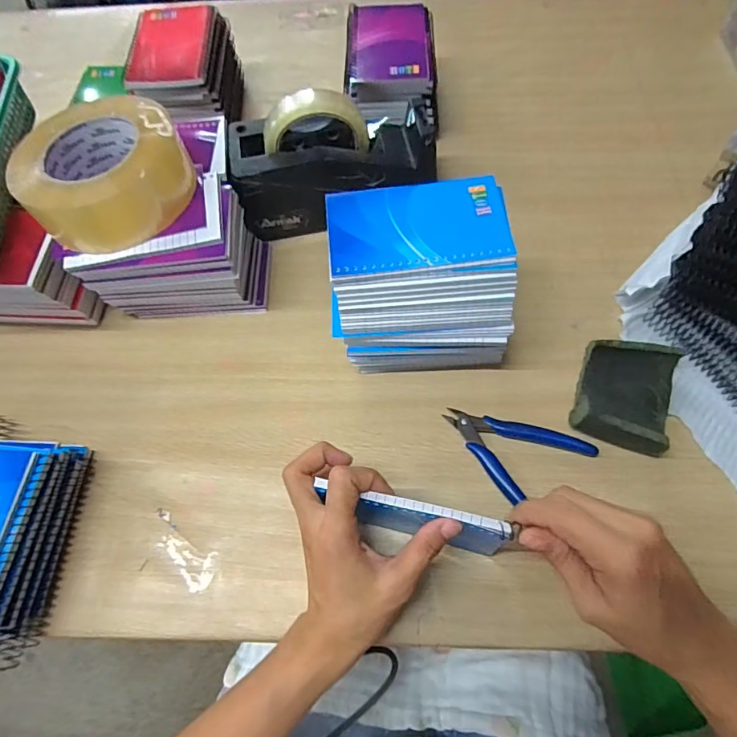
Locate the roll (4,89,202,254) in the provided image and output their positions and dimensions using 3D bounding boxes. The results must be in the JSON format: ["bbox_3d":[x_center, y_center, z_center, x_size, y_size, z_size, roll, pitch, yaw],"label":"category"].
[{"bbox_3d":[-0.216,-0.160,0.400,0.131,0.051,0.116,-29,65,-10],"label":"roll"}]

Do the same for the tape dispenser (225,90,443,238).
[{"bbox_3d":[-0.032,-0.198,0.478,0.193,0.115,0.085,-5,64,2],"label":"tape dispenser"}]

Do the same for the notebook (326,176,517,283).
[{"bbox_3d":[0.035,-0.107,0.358,0.129,0.007,0.082,-5,64,1],"label":"notebook"}]

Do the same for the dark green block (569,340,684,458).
[{"bbox_3d":[0.213,0.021,0.401,0.072,0.029,0.095,17,66,12],"label":"dark green block"}]

